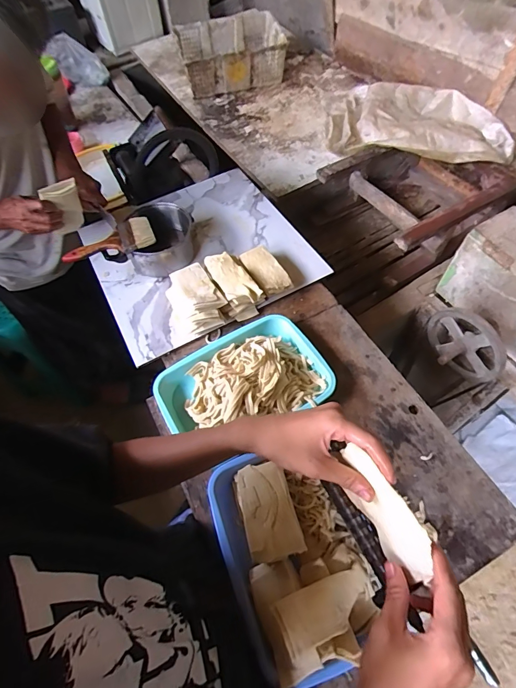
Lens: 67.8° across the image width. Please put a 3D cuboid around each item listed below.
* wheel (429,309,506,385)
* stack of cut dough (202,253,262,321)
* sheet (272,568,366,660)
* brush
[{"bbox_3d":[0.479,0.015,0.925,0.097,0.176,0.196,-26,73,-19],"label":"wheel"},{"bbox_3d":[-0.057,-0.131,0.846,0.075,0.080,0.159,-26,63,-11],"label":"stack of cut dough"},{"bbox_3d":[0.092,0.363,0.528,0.134,0.019,0.066,-12,59,-28],"label":"sheet"},{"bbox_3d":[-0.326,-0.217,0.841,0.196,0.024,0.082,-26,63,-11],"label":"brush"}]

